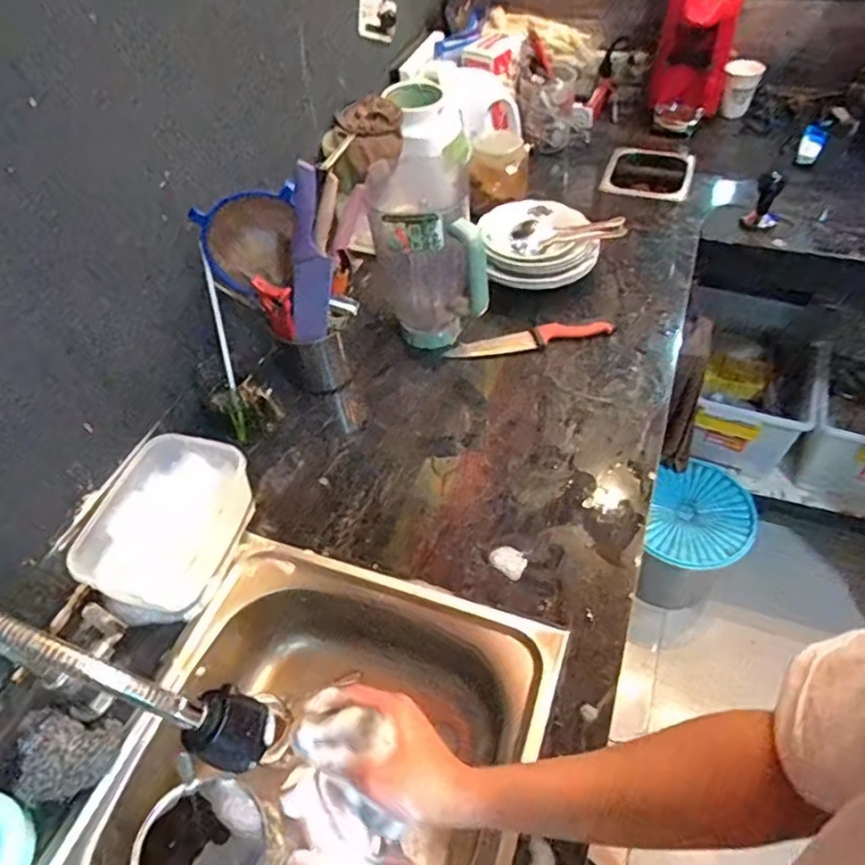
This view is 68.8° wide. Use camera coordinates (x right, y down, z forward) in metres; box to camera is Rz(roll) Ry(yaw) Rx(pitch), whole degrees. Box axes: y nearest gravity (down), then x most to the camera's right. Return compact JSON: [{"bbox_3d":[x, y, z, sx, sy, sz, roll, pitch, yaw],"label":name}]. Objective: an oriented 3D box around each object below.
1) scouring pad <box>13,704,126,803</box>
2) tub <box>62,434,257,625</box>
[{"bbox_3d":[-0.354,0.316,0.611,0.098,0.052,0.077,3,51,9],"label":"scouring pad"},{"bbox_3d":[-0.310,0.110,0.739,0.152,0.089,0.198,10,52,14],"label":"tub"}]

